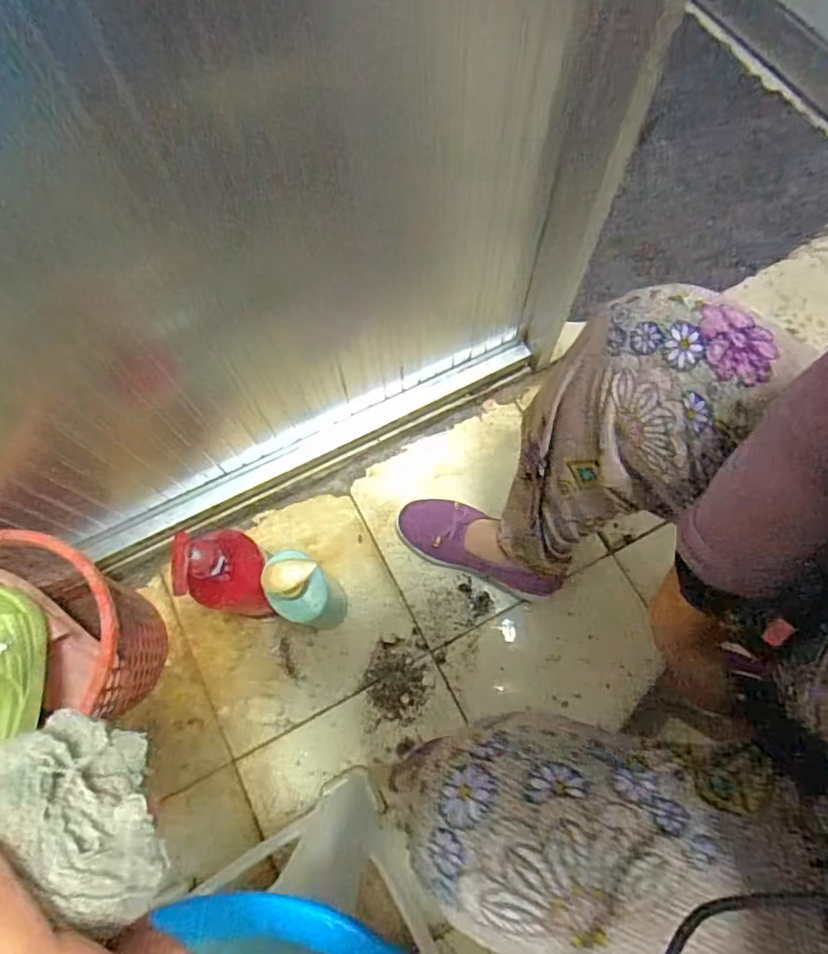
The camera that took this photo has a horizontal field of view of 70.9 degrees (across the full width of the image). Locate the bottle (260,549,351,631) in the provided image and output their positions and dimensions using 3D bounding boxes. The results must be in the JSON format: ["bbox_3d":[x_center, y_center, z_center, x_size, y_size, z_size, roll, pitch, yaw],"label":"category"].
[{"bbox_3d":[-0.133,0.137,0.717,0.070,0.265,0.088,-2,70,0],"label":"bottle"}]

